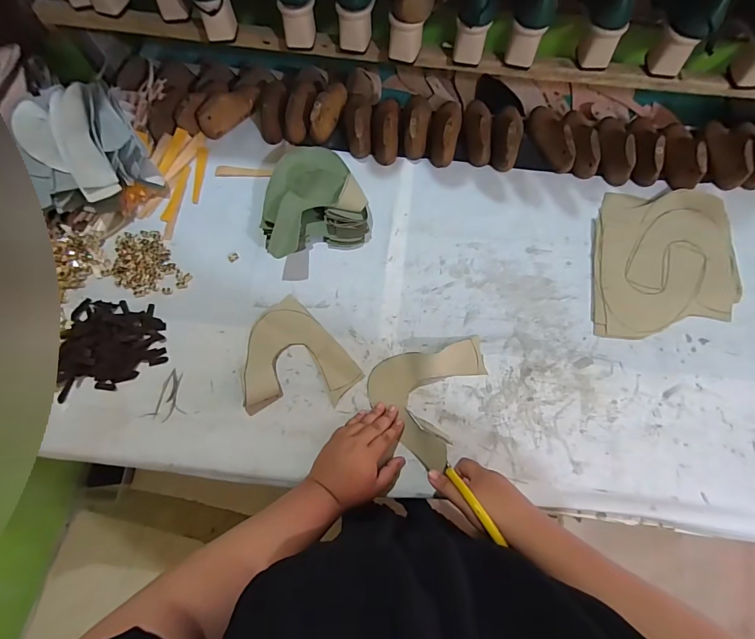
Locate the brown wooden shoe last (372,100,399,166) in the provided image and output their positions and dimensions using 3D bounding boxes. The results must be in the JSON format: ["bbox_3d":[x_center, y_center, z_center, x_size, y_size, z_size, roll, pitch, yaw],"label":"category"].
[{"bbox_3d":[0.015,-0.351,0.706,0.049,0.056,0.139,0,72,2],"label":"brown wooden shoe last"}]

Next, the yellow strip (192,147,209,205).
[{"bbox_3d":[-0.329,-0.266,0.720,0.019,0.008,0.117,1,72,3],"label":"yellow strip"}]

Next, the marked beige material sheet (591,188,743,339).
[{"bbox_3d":[0.461,-0.093,0.629,0.216,0.015,0.265,8,73,5],"label":"marked beige material sheet"}]

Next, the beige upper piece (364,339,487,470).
[{"bbox_3d":[0.086,0.118,0.558,0.180,0.057,0.160,-15,72,-3],"label":"beige upper piece"}]

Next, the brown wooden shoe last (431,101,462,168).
[{"bbox_3d":[0.123,-0.345,0.700,0.051,0.054,0.147,9,73,5],"label":"brown wooden shoe last"}]

